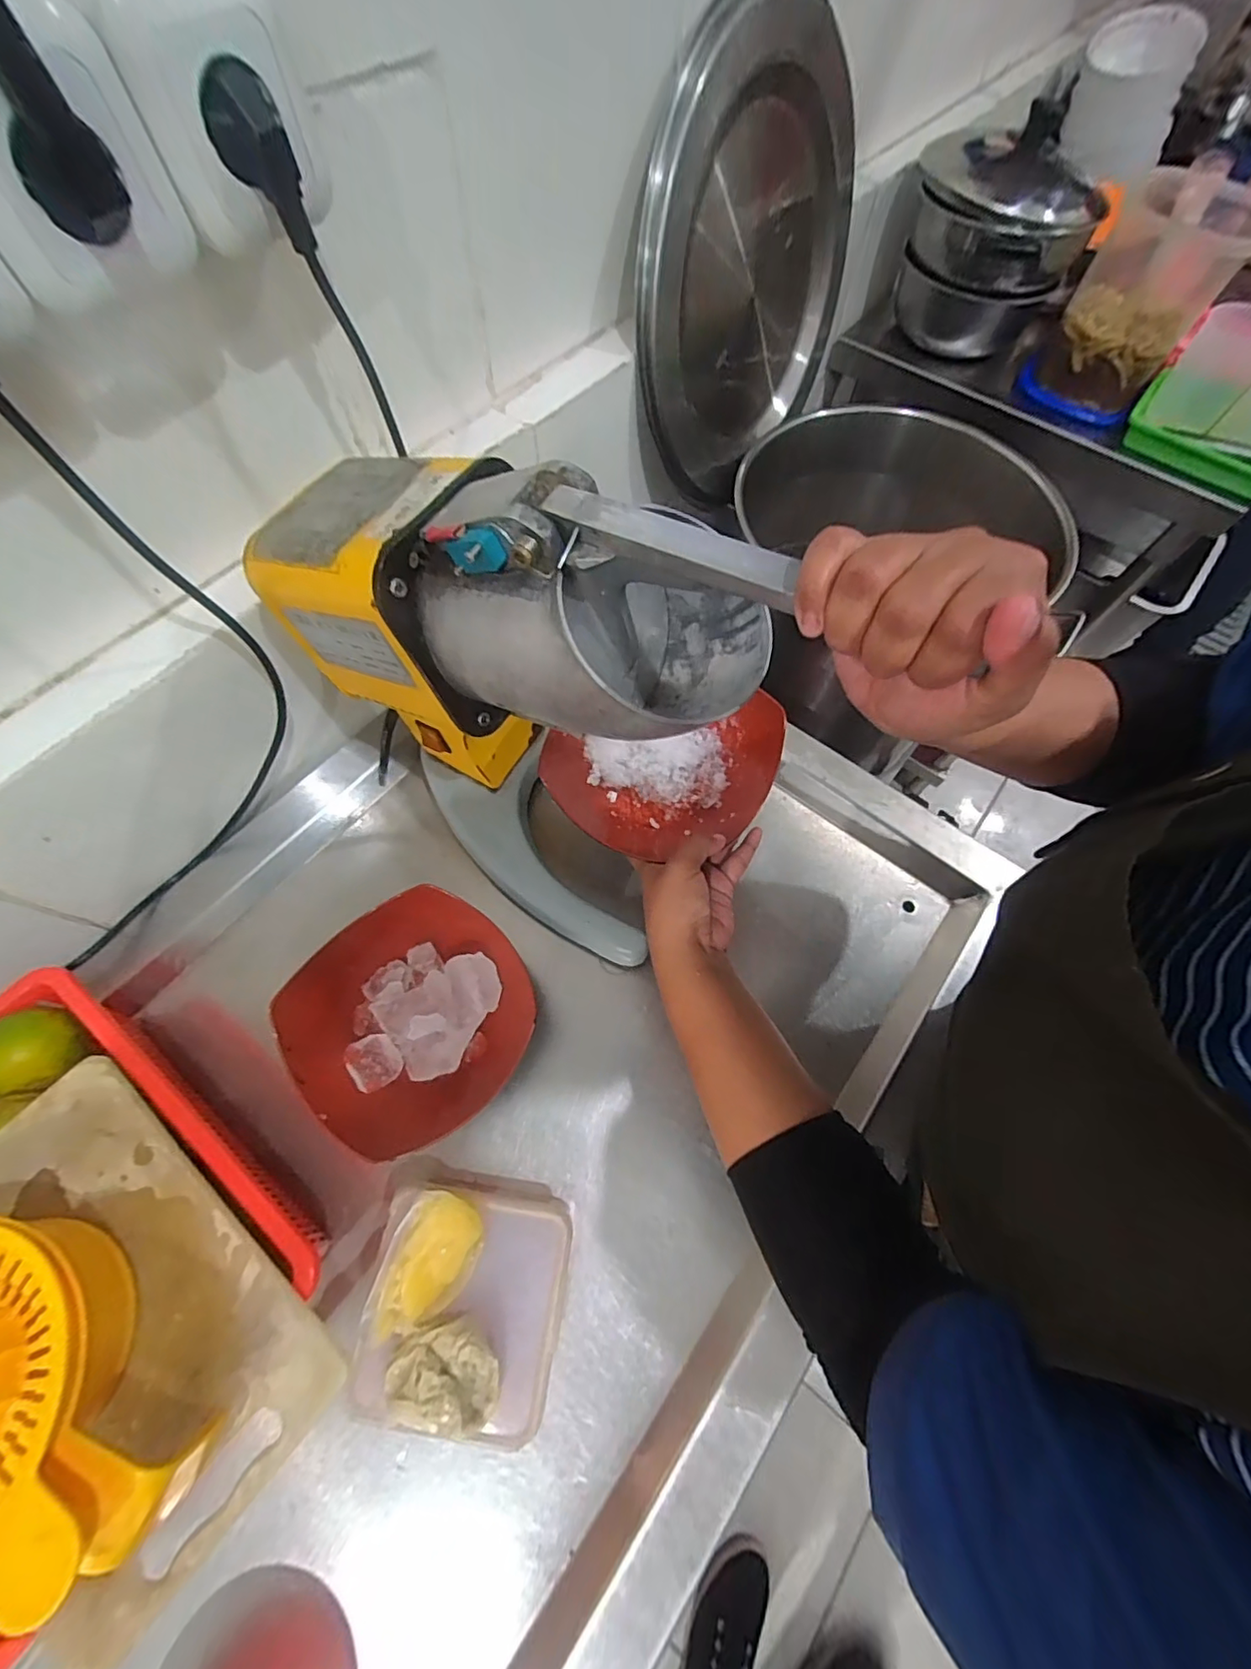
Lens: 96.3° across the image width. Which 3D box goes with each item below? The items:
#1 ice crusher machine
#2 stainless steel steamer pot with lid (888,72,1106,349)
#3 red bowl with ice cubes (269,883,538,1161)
[{"bbox_3d":[-0.081,-0.081,0.381,0.306,0.300,0.151,27,68,15],"label":"ice crusher machine"},{"bbox_3d":[0.478,-0.771,0.735,0.193,0.200,0.176,1,67,-2],"label":"stainless steel steamer pot with lid"},{"bbox_3d":[-0.164,0.139,0.441,0.170,0.070,0.160,-42,75,-18],"label":"red bowl with ice cubes"}]

